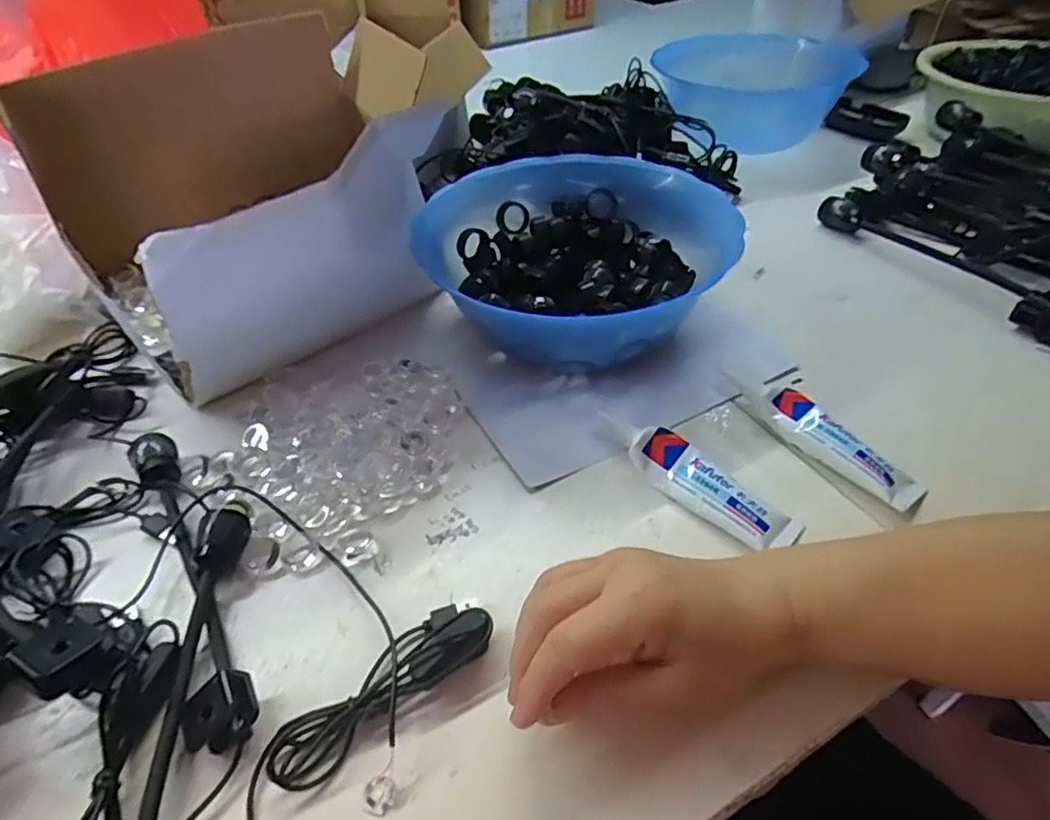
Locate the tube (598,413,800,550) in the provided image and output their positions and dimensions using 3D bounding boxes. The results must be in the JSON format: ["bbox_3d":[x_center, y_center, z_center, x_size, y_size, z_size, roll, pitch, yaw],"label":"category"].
[{"bbox_3d":[0.103,0.041,0.389,0.137,0.021,0.033,35,56,28],"label":"tube"}]

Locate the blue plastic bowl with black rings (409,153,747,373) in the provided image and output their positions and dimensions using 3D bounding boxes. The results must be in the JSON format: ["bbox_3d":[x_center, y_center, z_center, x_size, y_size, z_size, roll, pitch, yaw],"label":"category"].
[{"bbox_3d":[0.053,-0.123,0.503,0.220,0.085,0.239,0,47,0],"label":"blue plastic bowl with black rings"}]

